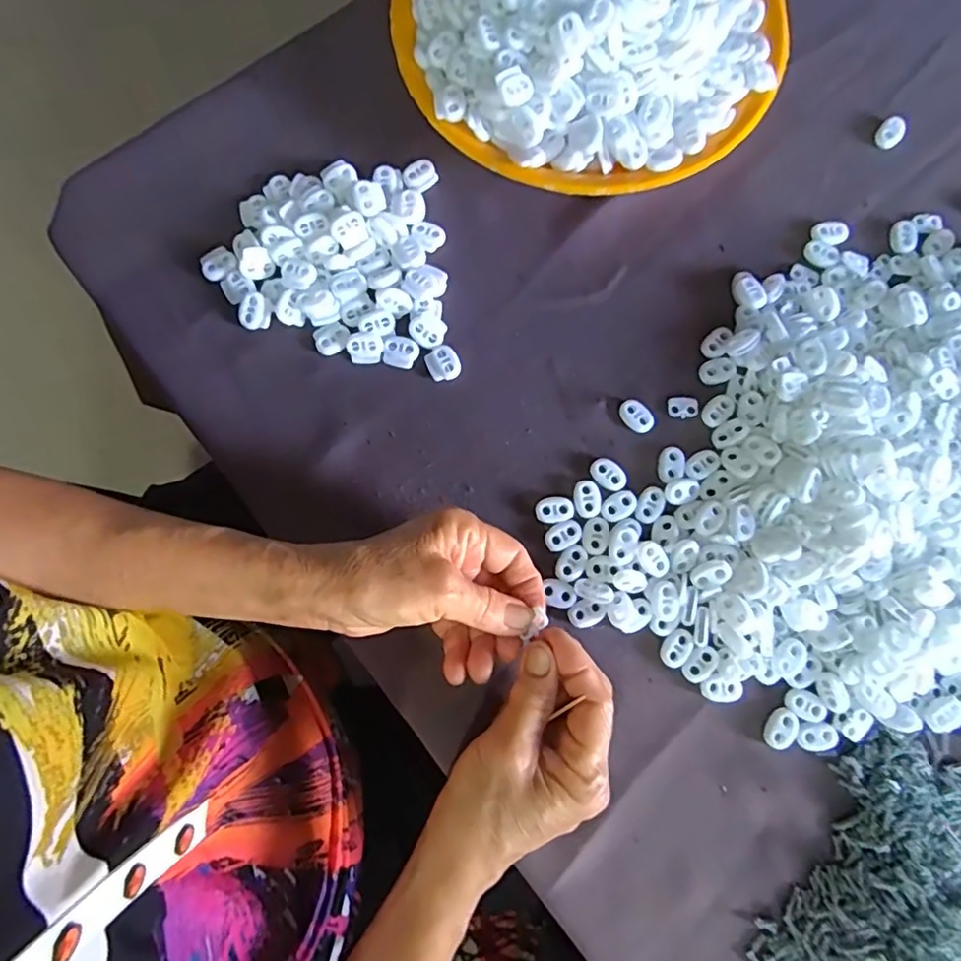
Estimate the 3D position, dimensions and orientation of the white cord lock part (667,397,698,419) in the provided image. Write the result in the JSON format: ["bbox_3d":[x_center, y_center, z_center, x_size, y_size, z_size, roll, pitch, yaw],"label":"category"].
[{"bbox_3d":[0.125,-0.045,0.368,0.019,0.004,0.013,-1,79,-2],"label":"white cord lock part"}]

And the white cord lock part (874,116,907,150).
[{"bbox_3d":[0.276,-0.233,0.401,0.017,0.010,0.021,43,81,6],"label":"white cord lock part"}]

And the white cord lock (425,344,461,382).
[{"bbox_3d":[-0.023,-0.072,0.368,0.020,0.005,0.022,-22,80,-5],"label":"white cord lock"}]

